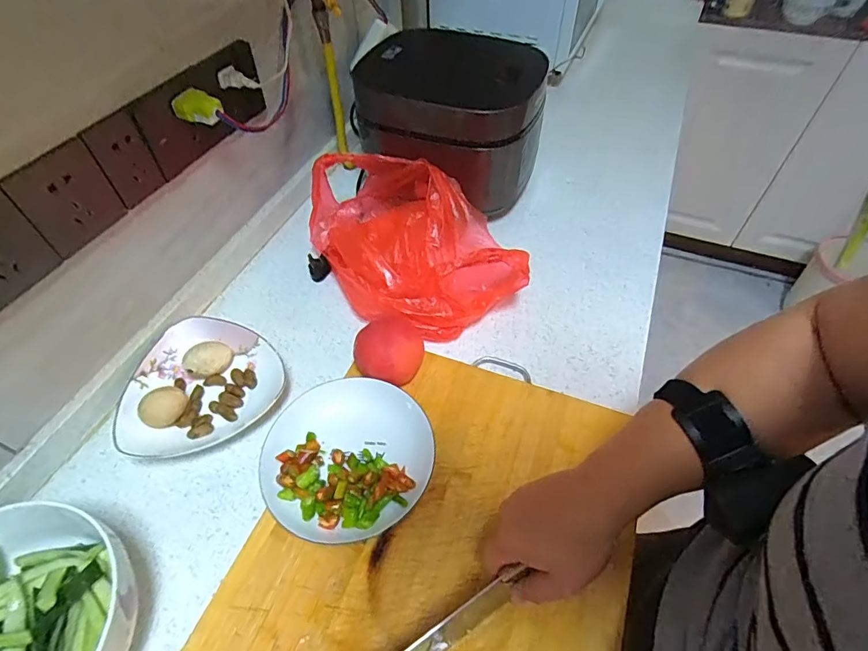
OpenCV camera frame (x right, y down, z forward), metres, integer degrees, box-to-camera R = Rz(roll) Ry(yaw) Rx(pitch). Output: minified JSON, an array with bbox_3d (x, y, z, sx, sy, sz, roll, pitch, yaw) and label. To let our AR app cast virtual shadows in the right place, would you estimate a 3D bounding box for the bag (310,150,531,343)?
[{"bbox_3d":[-0.038,-0.129,0.647,0.203,0.114,0.306,-26,55,-17],"label":"bag"}]

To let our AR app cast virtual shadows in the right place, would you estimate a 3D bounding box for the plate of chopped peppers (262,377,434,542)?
[{"bbox_3d":[-0.089,0.135,0.482,0.173,0.026,0.162,-1,52,1],"label":"plate of chopped peppers"}]

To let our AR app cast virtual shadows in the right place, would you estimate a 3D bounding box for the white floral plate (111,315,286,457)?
[{"bbox_3d":[-0.280,0.064,0.559,0.179,0.045,0.165,-1,52,1],"label":"white floral plate"}]

